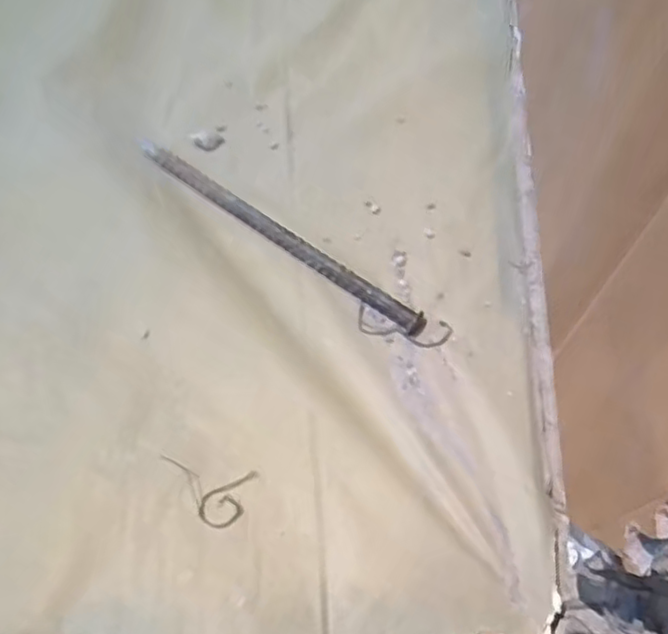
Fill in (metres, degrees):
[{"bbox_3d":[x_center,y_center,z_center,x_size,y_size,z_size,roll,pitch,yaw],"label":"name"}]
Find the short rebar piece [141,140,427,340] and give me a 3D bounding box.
[{"bbox_3d":[-0.057,-0.080,0.618,0.326,0.015,0.023,34,67,16],"label":"short rebar piece"}]

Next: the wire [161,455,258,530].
[{"bbox_3d":[-0.100,0.134,0.507,0.071,0.008,0.045,9,63,4],"label":"wire"}]

